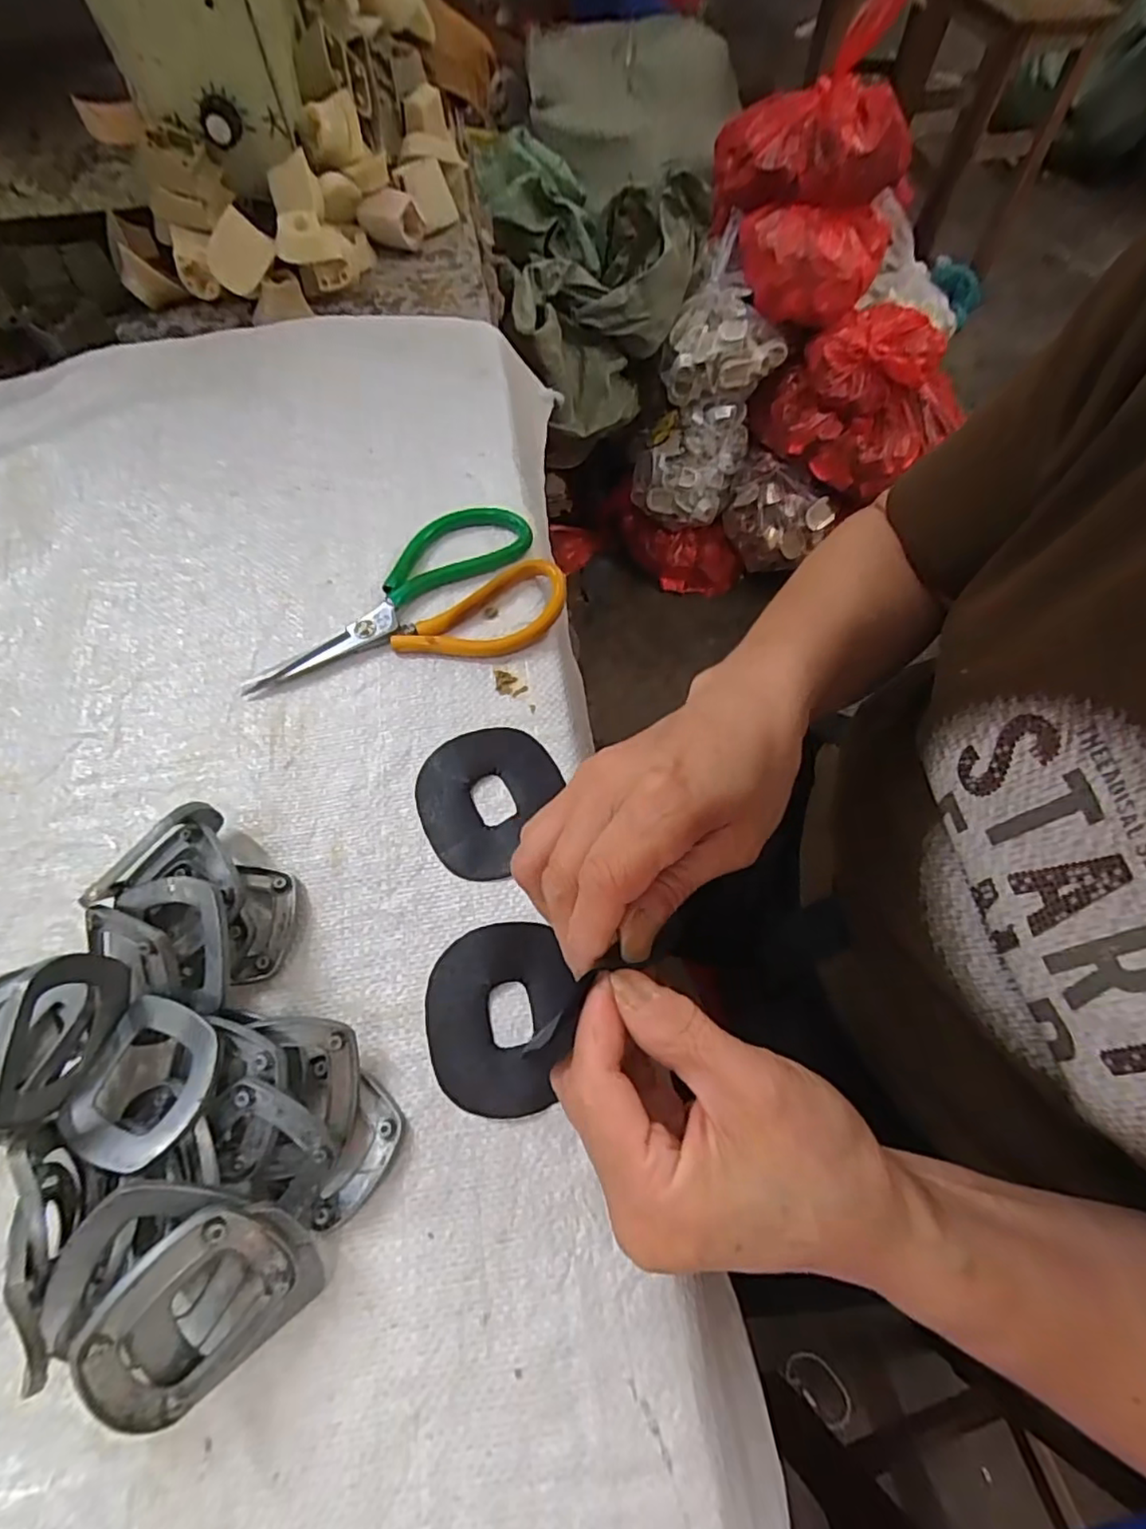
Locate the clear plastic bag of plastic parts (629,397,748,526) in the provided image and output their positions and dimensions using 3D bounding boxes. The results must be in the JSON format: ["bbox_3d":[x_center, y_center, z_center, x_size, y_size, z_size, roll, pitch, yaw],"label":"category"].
[{"bbox_3d":[0.210,-0.545,1.148,0.185,0.142,0.152,12,66,6],"label":"clear plastic bag of plastic parts"}]

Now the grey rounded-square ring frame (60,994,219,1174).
[{"bbox_3d":[-0.172,0.127,0.257,0.058,0.023,0.057,16,67,7],"label":"grey rounded-square ring frame"}]

